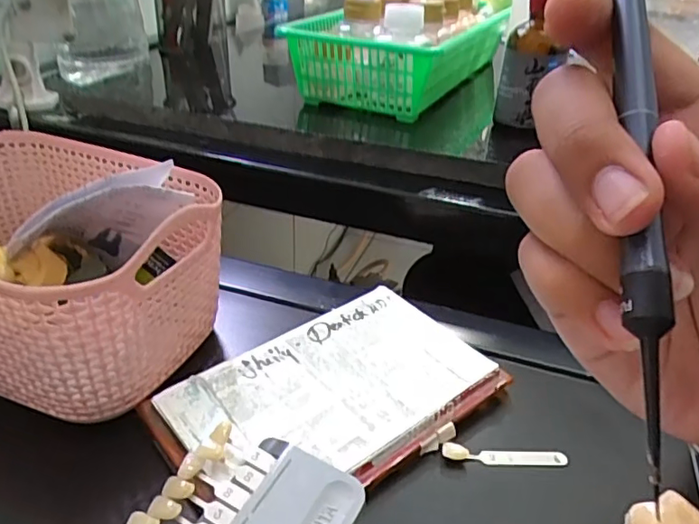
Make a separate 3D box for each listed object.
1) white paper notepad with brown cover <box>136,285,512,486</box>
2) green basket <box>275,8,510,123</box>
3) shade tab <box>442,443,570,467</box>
[{"bbox_3d":[-0.006,0.063,0.265,0.148,0.017,0.090,-23,40,-34],"label":"white paper notepad with brown cover"},{"bbox_3d":[0.049,-0.187,0.498,0.123,0.057,0.242,16,35,21],"label":"green basket"},{"bbox_3d":[0.069,0.085,0.250,0.055,0.005,0.007,2,32,0],"label":"shade tab"}]

